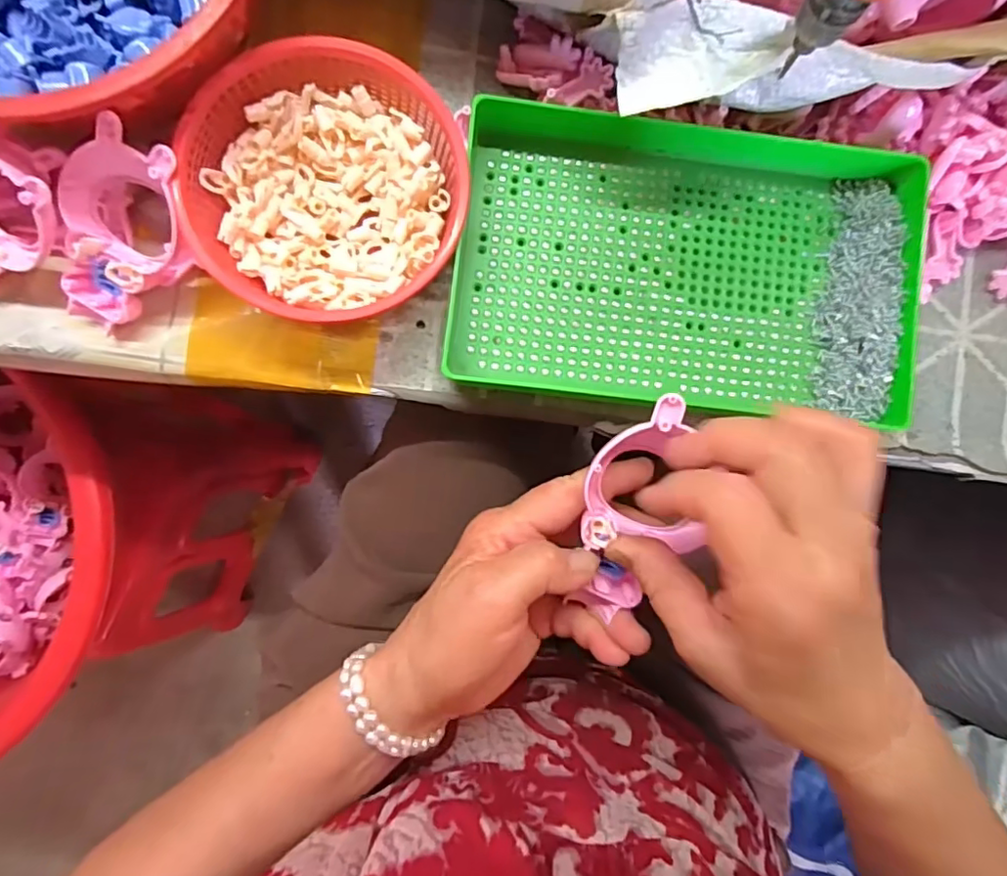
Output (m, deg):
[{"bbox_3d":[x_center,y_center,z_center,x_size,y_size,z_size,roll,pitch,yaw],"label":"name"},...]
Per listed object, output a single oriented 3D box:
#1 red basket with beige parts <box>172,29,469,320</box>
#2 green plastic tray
[{"bbox_3d":[-0.087,-0.128,0.298,0.132,0.045,0.129,0,88,-3],"label":"red basket with beige parts"},{"bbox_3d":[0.097,-0.096,0.313,0.241,0.029,0.151,6,88,-3],"label":"green plastic tray"}]

